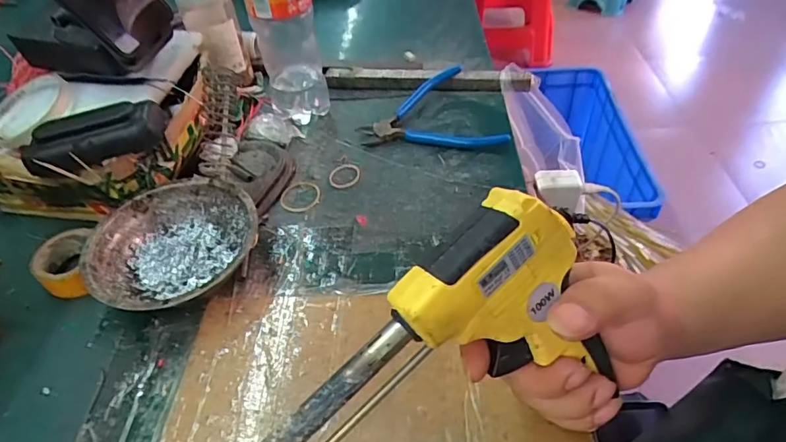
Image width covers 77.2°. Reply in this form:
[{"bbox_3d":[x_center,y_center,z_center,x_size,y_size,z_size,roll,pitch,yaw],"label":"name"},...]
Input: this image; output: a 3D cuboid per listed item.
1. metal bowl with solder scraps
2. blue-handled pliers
[{"bbox_3d":[-0.167,0.024,0.385,0.123,0.043,0.121,-2,44,2],"label":"metal bowl with solder scraps"},{"bbox_3d":[0.043,-0.121,0.521,0.145,0.027,0.121,2,45,5],"label":"blue-handled pliers"}]

